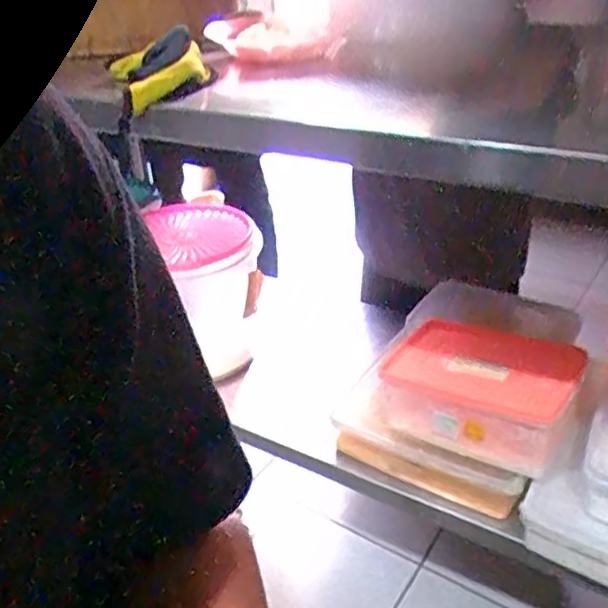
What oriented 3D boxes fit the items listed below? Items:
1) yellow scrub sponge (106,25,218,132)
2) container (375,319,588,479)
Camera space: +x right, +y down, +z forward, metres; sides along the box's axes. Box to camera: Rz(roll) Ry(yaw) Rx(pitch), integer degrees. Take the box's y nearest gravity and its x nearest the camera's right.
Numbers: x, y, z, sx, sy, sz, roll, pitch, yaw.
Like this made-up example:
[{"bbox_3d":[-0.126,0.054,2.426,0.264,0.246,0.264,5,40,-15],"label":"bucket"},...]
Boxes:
[{"bbox_3d":[-0.165,-0.261,0.737,0.111,0.053,0.110,-19,65,11],"label":"yellow scrub sponge"},{"bbox_3d":[0.239,0.105,0.882,0.270,0.091,0.193,21,40,35],"label":"container"}]

